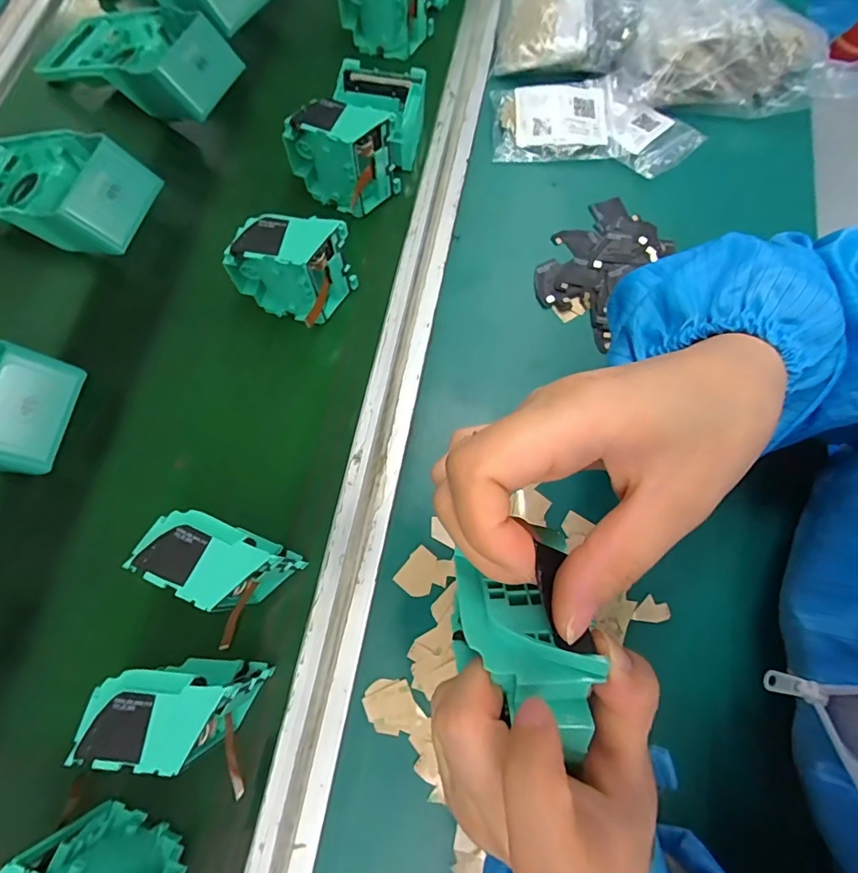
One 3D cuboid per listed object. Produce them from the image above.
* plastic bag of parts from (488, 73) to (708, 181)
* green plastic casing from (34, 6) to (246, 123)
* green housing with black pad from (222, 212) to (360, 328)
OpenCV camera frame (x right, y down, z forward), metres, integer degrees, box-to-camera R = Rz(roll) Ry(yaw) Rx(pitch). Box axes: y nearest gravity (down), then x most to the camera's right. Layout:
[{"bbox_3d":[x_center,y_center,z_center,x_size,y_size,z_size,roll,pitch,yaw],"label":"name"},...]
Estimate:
[{"bbox_3d":[0.148,-0.278,0.428,0.181,0.022,0.088,9,73,2],"label":"plastic bag of parts"},{"bbox_3d":[-0.268,-0.344,0.433,0.186,0.050,0.099,26,75,7],"label":"green plastic casing"},{"bbox_3d":[-0.100,-0.119,0.350,0.083,0.075,0.040,7,73,2],"label":"green housing with black pad"}]

